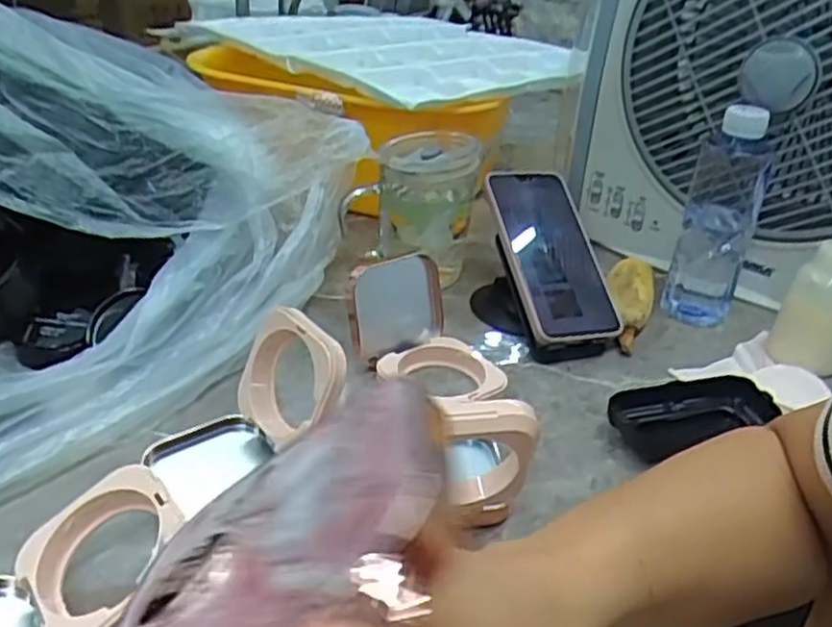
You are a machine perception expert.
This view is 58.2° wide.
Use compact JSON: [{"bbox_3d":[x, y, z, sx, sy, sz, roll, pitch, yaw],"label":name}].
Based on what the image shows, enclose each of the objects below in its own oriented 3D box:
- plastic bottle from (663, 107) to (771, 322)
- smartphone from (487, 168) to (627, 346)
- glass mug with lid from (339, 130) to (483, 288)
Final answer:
[{"bbox_3d":[0.257,-0.084,0.630,0.054,0.176,0.063,18,33,21],"label":"plastic bottle"},{"bbox_3d":[0.112,-0.050,0.609,0.094,0.015,0.160,-2,61,-28],"label":"smartphone"},{"bbox_3d":[-0.005,-0.096,0.657,0.115,0.116,0.076,-1,31,-8],"label":"glass mug with lid"}]

